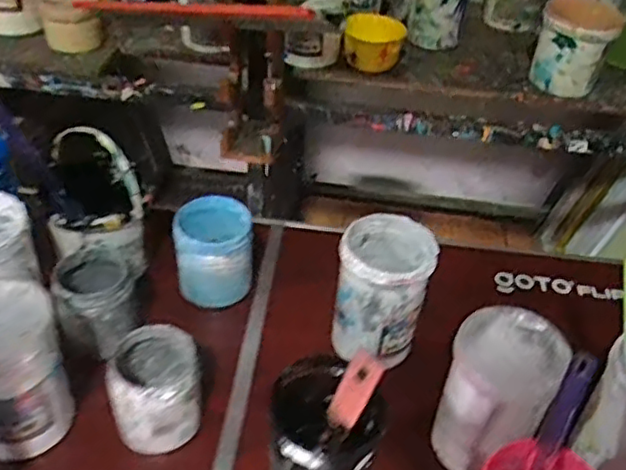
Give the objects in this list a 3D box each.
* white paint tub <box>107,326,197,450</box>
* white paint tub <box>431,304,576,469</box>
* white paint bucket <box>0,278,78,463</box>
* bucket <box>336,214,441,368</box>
[{"bbox_3d":[-0.152,0.146,0.626,0.084,0.087,0.088,-3,41,-10],"label":"white paint tub"},{"bbox_3d":[0.167,0.151,0.603,0.096,0.141,0.090,22,42,19],"label":"white paint tub"},{"bbox_3d":[-0.274,0.115,0.583,0.092,0.174,0.094,3,40,-3],"label":"white paint bucket"},{"bbox_3d":[0.074,0.061,0.702,0.090,0.138,0.091,3,40,-3],"label":"bucket"}]

